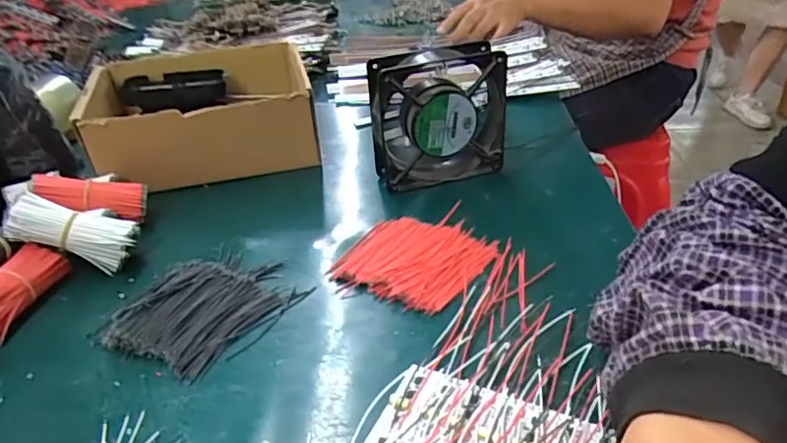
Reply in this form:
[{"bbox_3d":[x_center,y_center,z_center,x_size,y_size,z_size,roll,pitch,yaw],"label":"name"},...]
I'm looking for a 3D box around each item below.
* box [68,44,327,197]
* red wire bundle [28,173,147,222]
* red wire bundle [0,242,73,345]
[{"bbox_3d":[-0.204,-0.115,0.618,0.212,0.088,0.179,-12,33,-14],"label":"box"},{"bbox_3d":[-0.262,-0.024,0.500,0.087,0.022,0.026,10,25,-24],"label":"red wire bundle"},{"bbox_3d":[-0.281,0.053,0.422,0.028,0.035,0.090,6,33,15],"label":"red wire bundle"}]

